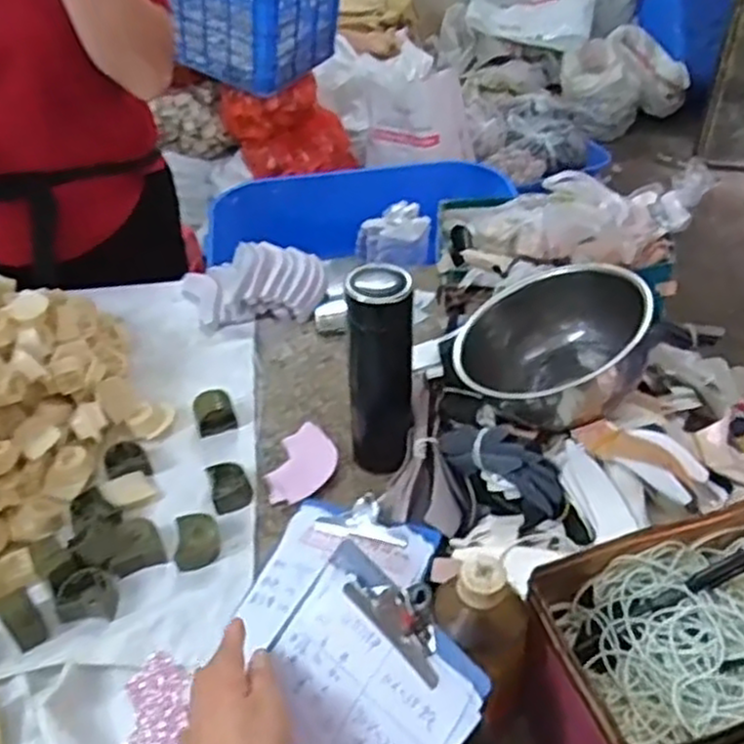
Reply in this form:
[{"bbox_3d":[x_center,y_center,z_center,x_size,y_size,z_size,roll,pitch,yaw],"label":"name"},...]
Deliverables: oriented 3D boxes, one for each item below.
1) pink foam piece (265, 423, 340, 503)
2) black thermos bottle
[{"bbox_3d":[-0.071,0.097,0.779,0.066,0.012,0.105,10,42,13],"label":"pink foam piece"},{"bbox_3d":[0.010,0.002,0.715,0.063,0.208,0.062,2,40,4],"label":"black thermos bottle"}]

